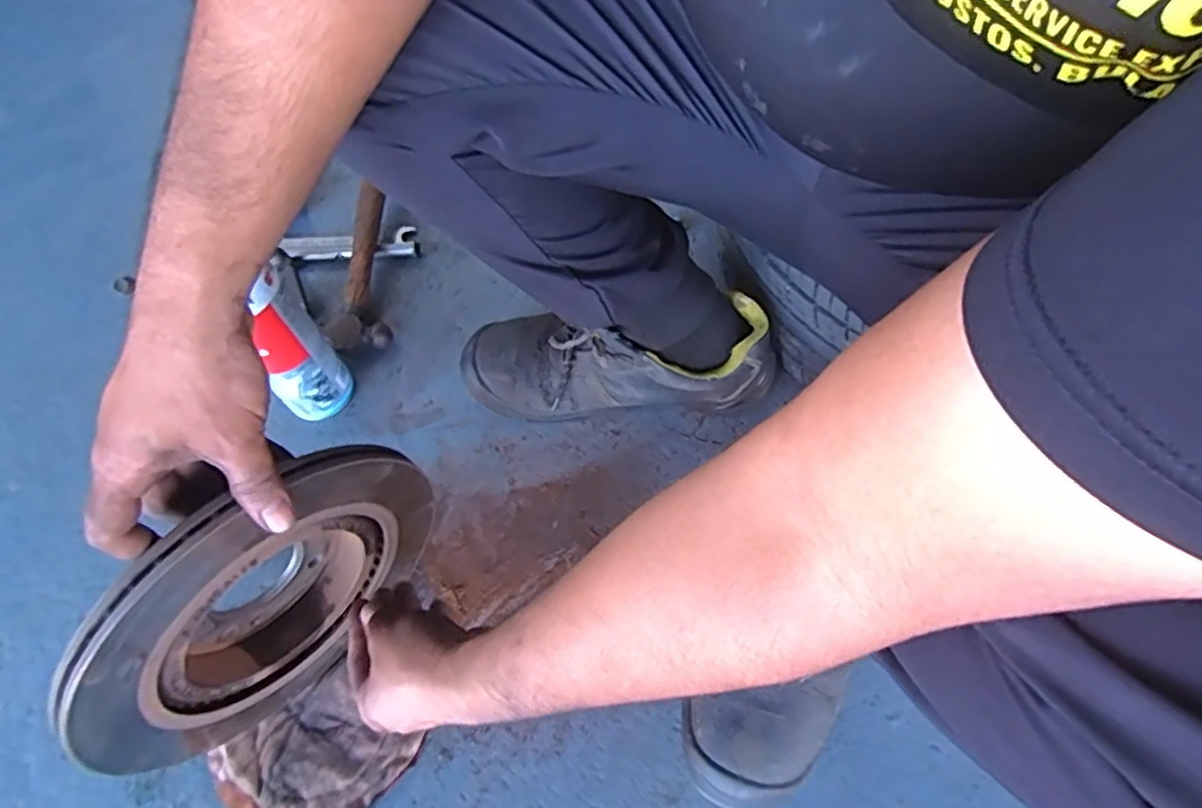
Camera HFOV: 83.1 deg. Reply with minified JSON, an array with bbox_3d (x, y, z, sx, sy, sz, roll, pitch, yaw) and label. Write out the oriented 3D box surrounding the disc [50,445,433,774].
[{"bbox_3d":[-0.225,0.124,0.449,0.044,0.224,0.237,38,70,20],"label":"disc"}]

